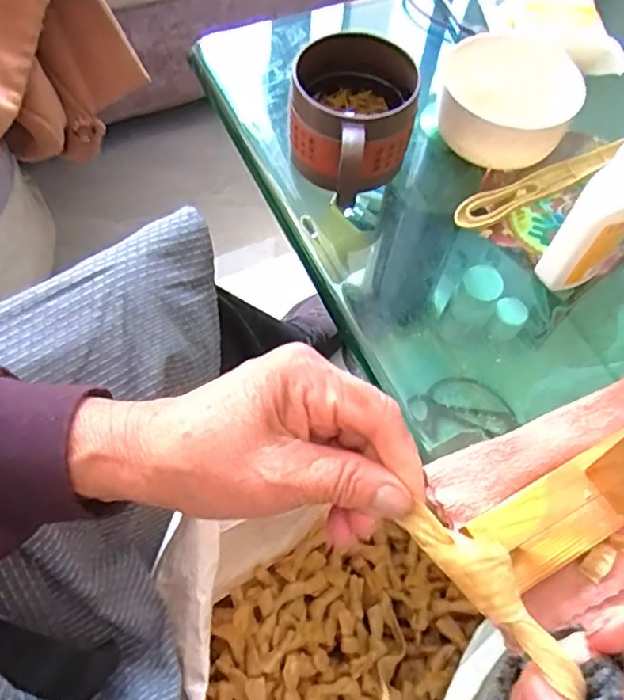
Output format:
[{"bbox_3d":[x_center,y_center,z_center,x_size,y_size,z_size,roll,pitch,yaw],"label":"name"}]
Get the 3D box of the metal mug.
[{"bbox_3d":[0.029,-0.170,0.473,0.089,0.065,0.118,6,62,0],"label":"metal mug"}]

